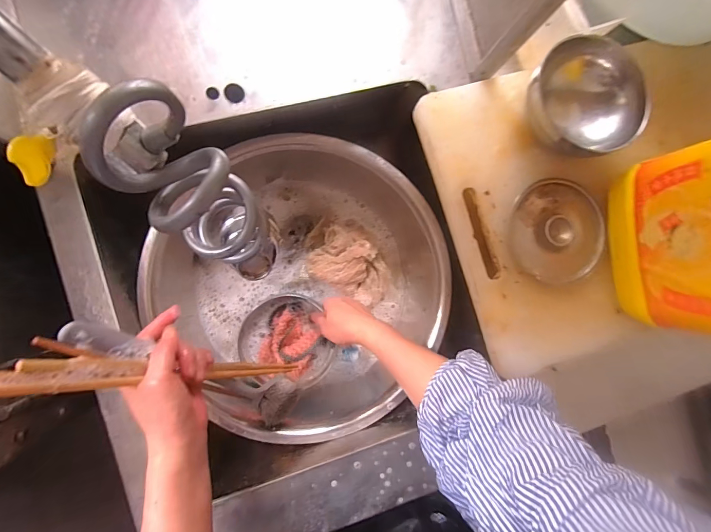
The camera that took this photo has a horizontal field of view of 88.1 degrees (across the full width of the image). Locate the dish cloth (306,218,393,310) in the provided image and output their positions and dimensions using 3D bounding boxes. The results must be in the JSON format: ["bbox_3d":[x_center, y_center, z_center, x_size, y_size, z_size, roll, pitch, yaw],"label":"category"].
[{"bbox_3d":[-0.006,-0.009,0.575,0.154,0.040,0.104,32,84,-7],"label":"dish cloth"}]

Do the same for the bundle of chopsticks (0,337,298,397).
[{"bbox_3d":[-0.169,0.096,0.351,0.023,0.322,0.034,15,86,34],"label":"bundle of chopsticks"}]

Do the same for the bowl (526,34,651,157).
[{"bbox_3d":[0.244,-0.176,0.405,0.114,0.058,0.126,-43,95,-7],"label":"bowl"}]

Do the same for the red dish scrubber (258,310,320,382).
[{"bbox_3d":[-0.096,0.120,0.540,0.075,0.024,0.096,25,85,-7],"label":"red dish scrubber"}]

